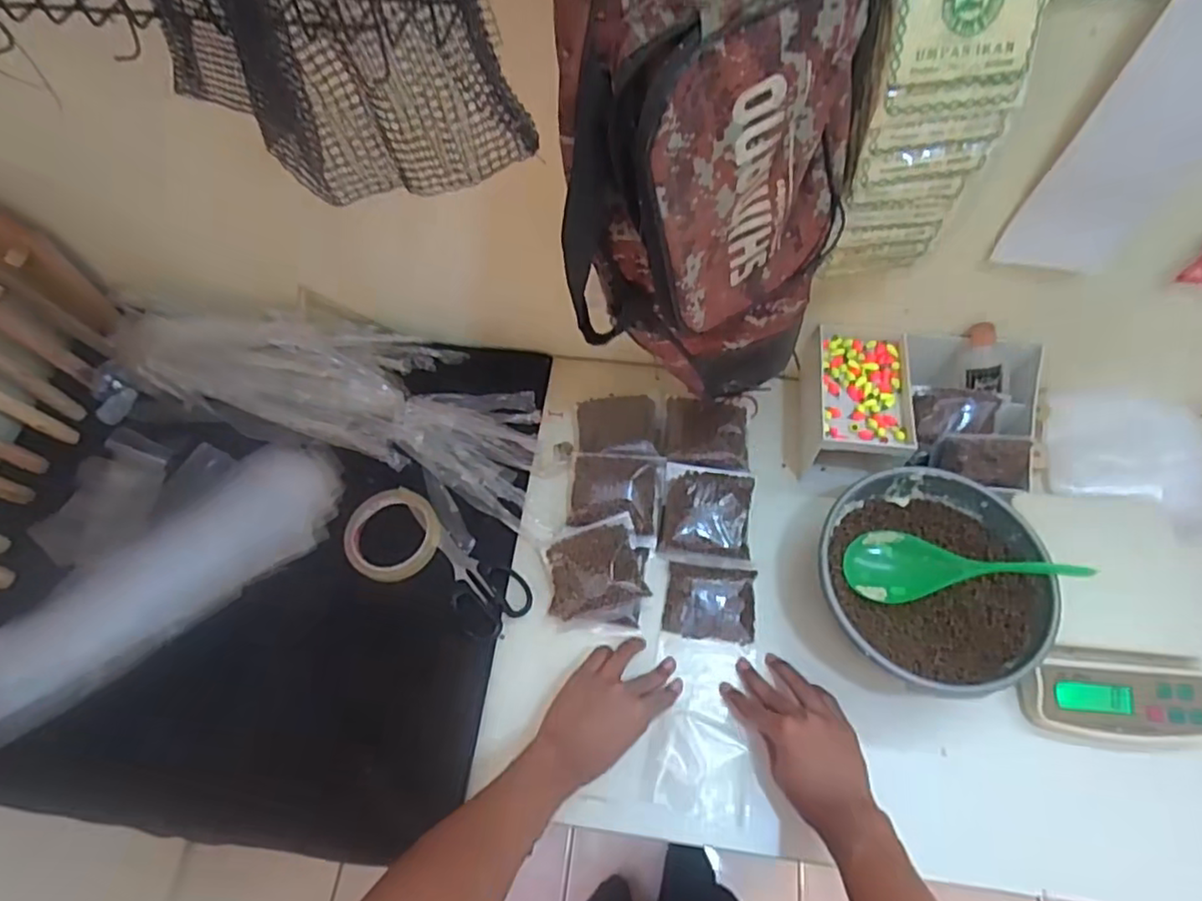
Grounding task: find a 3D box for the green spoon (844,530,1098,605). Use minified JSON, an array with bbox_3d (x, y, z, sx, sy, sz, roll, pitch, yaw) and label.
[{"bbox_3d":[0.319,0.105,0.597,0.184,0.028,0.063,-3,60,23],"label":"green spoon"}]

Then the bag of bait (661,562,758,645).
[{"bbox_3d":[0.110,0.151,0.664,0.088,0.014,0.072,6,63,4],"label":"bag of bait"}]

